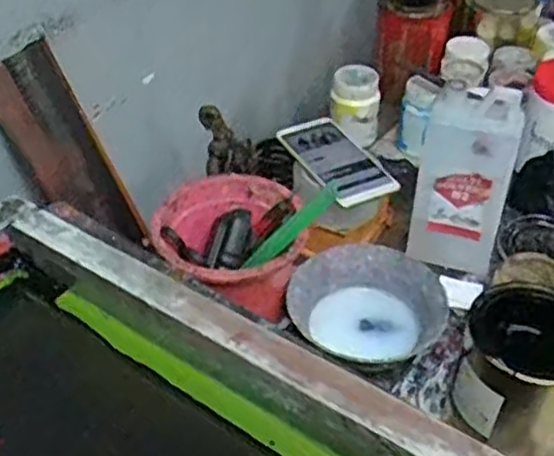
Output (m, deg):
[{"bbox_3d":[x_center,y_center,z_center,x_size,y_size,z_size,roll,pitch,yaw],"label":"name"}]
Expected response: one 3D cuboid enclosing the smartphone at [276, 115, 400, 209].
[{"bbox_3d":[0.067,-0.078,0.843,0.071,0.014,0.163,-20,44,-20],"label":"smartphone"}]

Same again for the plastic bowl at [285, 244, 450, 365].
[{"bbox_3d":[0.090,0.084,0.754,0.154,0.048,0.146,-1,41,1],"label":"plastic bowl"}]

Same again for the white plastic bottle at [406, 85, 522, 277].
[{"bbox_3d":[0.204,-0.051,0.811,0.092,0.205,0.054,16,44,19],"label":"white plastic bottle"}]

